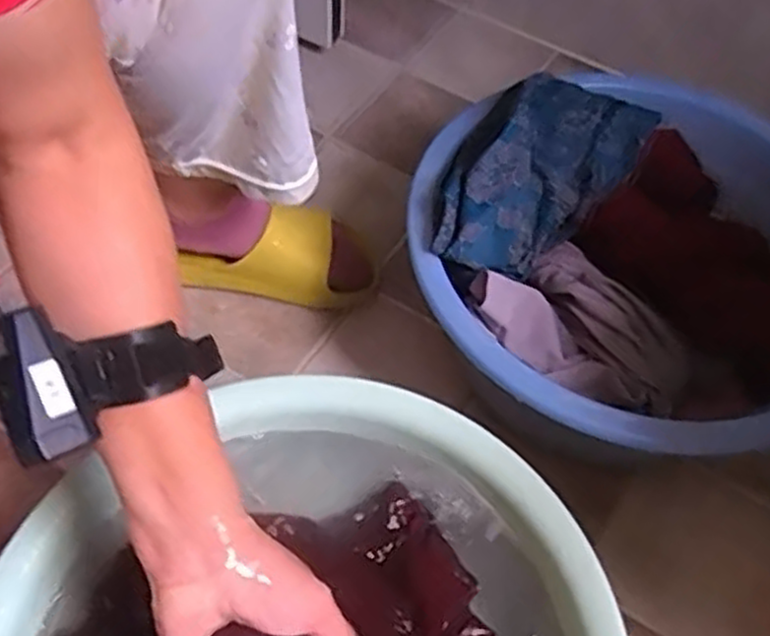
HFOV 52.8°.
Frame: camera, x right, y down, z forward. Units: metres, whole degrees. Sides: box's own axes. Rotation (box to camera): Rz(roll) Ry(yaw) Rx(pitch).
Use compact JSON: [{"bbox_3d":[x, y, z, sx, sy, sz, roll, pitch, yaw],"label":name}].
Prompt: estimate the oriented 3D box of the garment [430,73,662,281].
[{"bbox_3d":[0.114,-0.121,0.613,0.119,0.060,0.214,35,59,18],"label":"garment"}]

